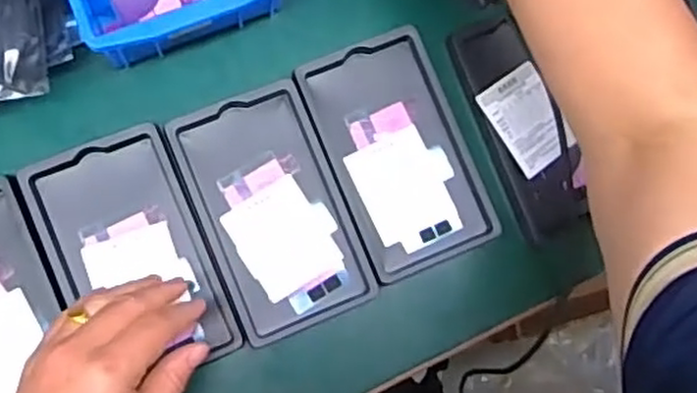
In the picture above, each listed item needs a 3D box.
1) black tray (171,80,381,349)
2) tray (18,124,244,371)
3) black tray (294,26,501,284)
[{"bbox_3d":[-0.050,0.010,0.488,0.094,0.011,0.159,-21,88,-9],"label":"black tray"},{"bbox_3d":[-0.139,0.040,0.469,0.093,0.016,0.152,-22,88,-9],"label":"tray"},{"bbox_3d":[0.034,-0.030,0.506,0.093,0.013,0.159,-22,88,-9],"label":"black tray"}]

